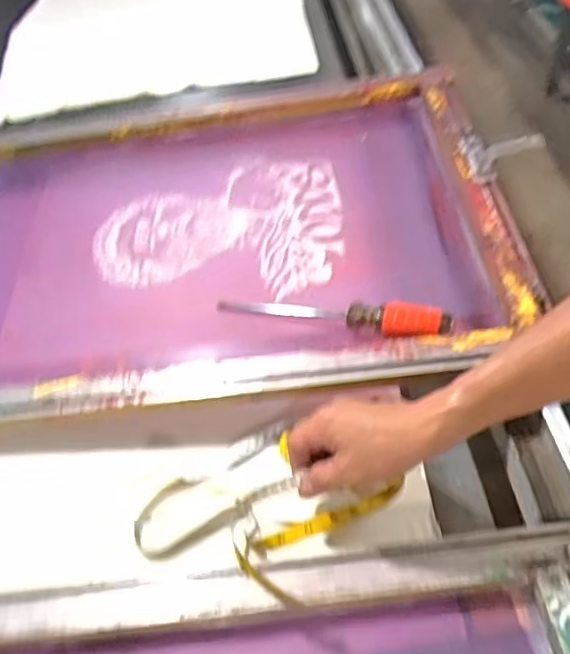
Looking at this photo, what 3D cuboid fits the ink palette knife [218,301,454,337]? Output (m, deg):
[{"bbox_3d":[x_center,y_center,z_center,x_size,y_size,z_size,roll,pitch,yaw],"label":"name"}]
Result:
[{"bbox_3d":[0.049,-0.013,0.632,0.253,0.033,0.043,5,46,27],"label":"ink palette knife"}]

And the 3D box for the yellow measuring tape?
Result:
[{"bbox_3d":[-0.020,0.162,0.524,0.194,0.040,0.157,21,52,22],"label":"yellow measuring tape"}]

